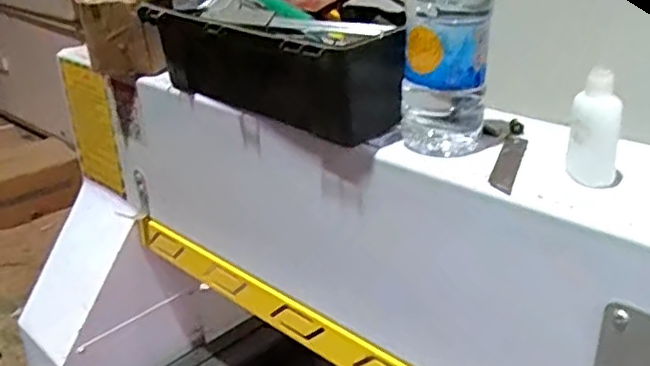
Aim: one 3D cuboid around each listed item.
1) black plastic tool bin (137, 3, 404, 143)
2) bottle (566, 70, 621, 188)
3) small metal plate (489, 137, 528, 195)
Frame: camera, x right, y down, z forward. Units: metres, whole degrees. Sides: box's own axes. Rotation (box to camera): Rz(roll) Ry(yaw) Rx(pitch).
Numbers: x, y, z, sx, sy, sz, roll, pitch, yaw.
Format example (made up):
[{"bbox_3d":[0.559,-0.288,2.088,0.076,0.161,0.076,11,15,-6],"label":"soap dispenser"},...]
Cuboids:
[{"bbox_3d":[-0.060,-0.115,0.598,0.090,0.089,0.319,-23,32,-36],"label":"black plastic tool bin"},{"bbox_3d":[0.183,-0.037,0.424,0.023,0.073,0.028,-7,26,-10],"label":"bottle"},{"bbox_3d":[0.139,-0.016,0.473,0.017,0.004,0.097,8,28,22],"label":"small metal plate"}]

